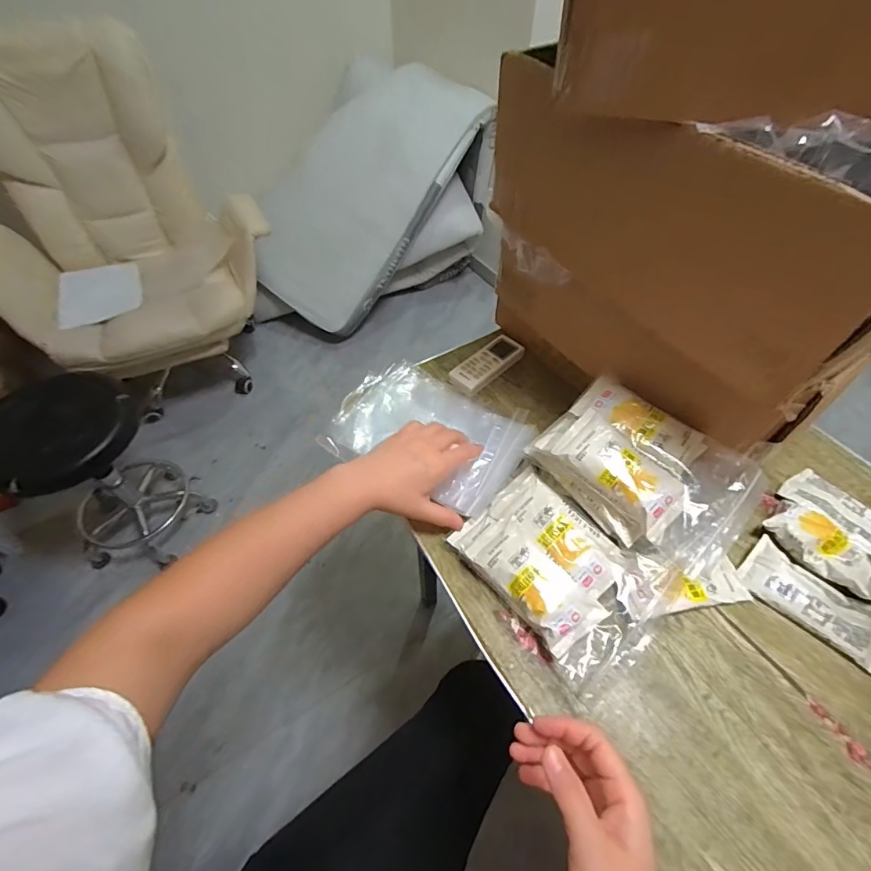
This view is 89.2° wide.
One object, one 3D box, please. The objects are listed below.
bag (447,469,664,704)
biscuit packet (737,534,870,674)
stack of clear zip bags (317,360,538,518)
[{"bbox_3d":[0.126,0.137,0.466,0.134,0.042,0.203,-33,59,-23],"label":"bag"},{"bbox_3d":[0.387,0.167,0.452,0.129,0.016,0.064,37,61,25],"label":"biscuit packet"},{"bbox_3d":[-0.009,-0.008,0.586,0.249,0.026,0.172,26,57,19],"label":"stack of clear zip bags"}]

